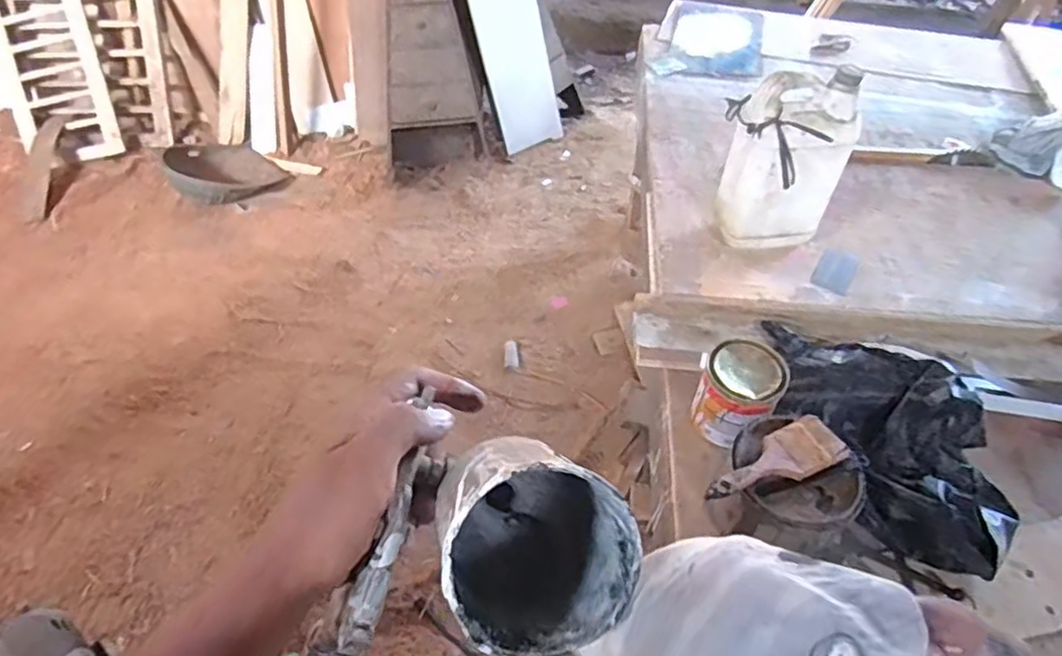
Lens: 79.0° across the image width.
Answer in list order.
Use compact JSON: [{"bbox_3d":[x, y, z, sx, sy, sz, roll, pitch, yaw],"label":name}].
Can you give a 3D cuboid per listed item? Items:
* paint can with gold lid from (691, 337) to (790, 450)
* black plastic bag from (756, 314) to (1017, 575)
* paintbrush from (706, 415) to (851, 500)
[{"bbox_3d":[0.289,0.095,0.903,0.109,0.110,0.110,0,47,0],"label":"paint can with gold lid"},{"bbox_3d":[0.481,0.126,0.885,0.200,0.109,0.423,-13,49,-12],"label":"black plastic bag"},{"bbox_3d":[0.290,0.159,0.765,0.191,0.023,0.063,-19,50,-20],"label":"paintbrush"}]

